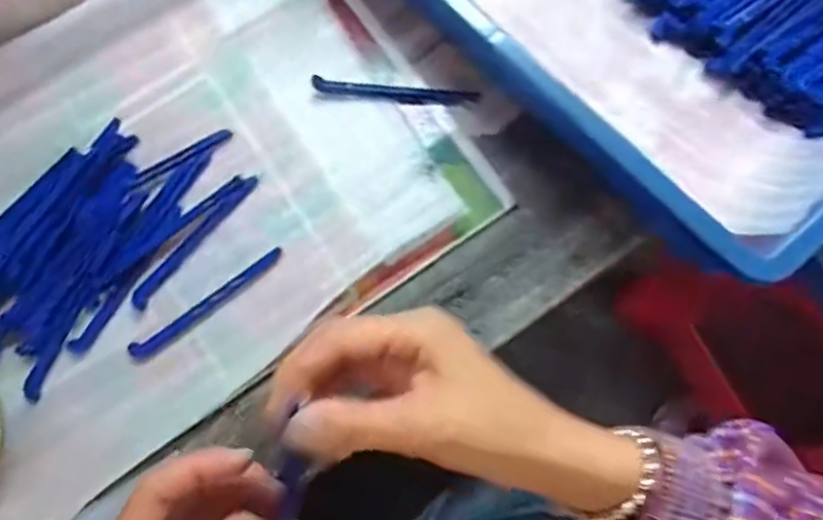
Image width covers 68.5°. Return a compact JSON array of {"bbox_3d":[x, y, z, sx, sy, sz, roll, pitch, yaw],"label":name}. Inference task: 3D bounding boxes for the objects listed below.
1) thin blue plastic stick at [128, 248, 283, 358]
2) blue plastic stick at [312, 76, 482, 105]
[{"bbox_3d":[-0.144,0.030,0.427,0.123,0.004,0.013,-38,77,-6],"label":"thin blue plastic stick"},{"bbox_3d":[-0.012,-0.126,0.459,0.125,0.005,0.016,3,77,4],"label":"blue plastic stick"}]

